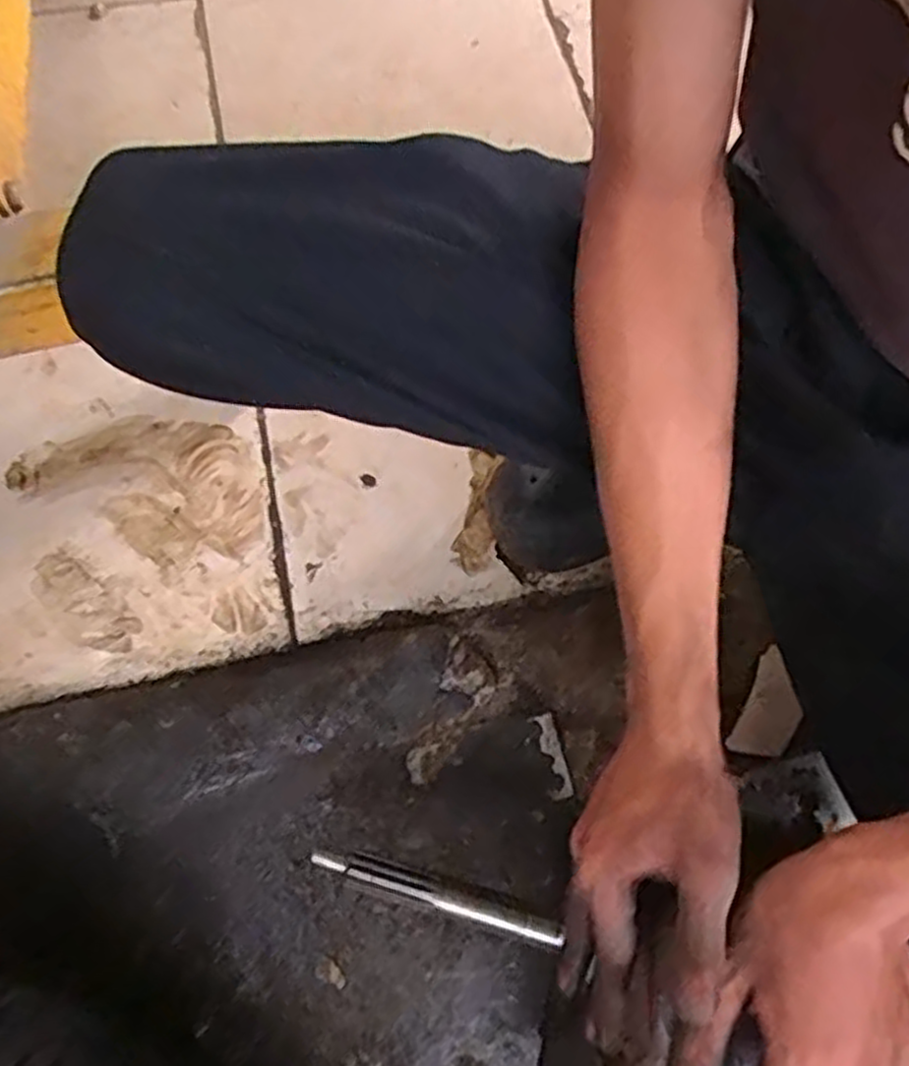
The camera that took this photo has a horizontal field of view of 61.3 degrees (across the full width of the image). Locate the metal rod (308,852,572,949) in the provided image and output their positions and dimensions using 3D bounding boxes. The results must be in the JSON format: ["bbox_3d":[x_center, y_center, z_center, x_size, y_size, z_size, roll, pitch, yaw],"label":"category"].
[{"bbox_3d":[-0.012,0.227,0.482,0.155,0.010,0.015,15,69,4],"label":"metal rod"}]

